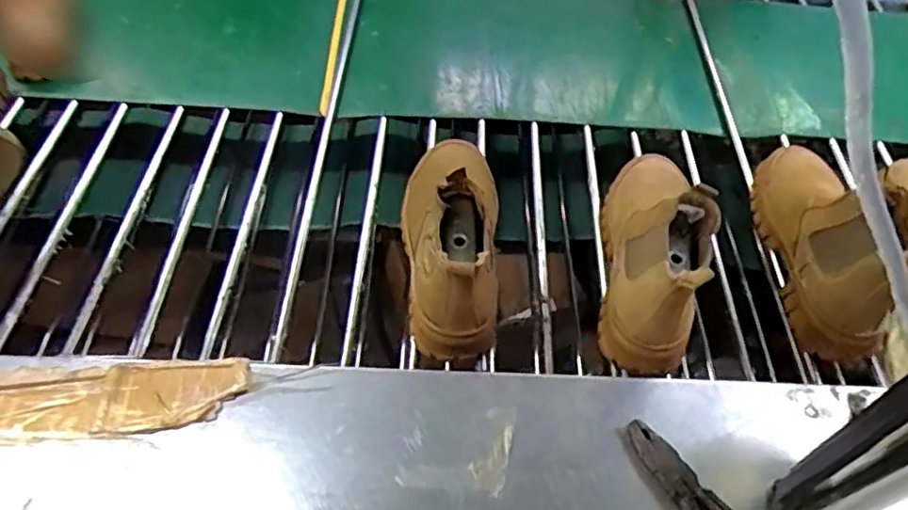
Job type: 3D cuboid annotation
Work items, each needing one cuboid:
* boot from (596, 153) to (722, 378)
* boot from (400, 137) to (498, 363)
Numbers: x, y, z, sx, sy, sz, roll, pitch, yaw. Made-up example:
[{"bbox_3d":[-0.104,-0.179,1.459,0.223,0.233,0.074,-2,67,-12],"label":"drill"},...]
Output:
[{"bbox_3d":[0.210,-0.027,0.683,0.099,0.145,0.271,7,55,6],"label":"boot"},{"bbox_3d":[-0.006,-0.047,0.682,0.103,0.154,0.270,-2,54,0],"label":"boot"}]

